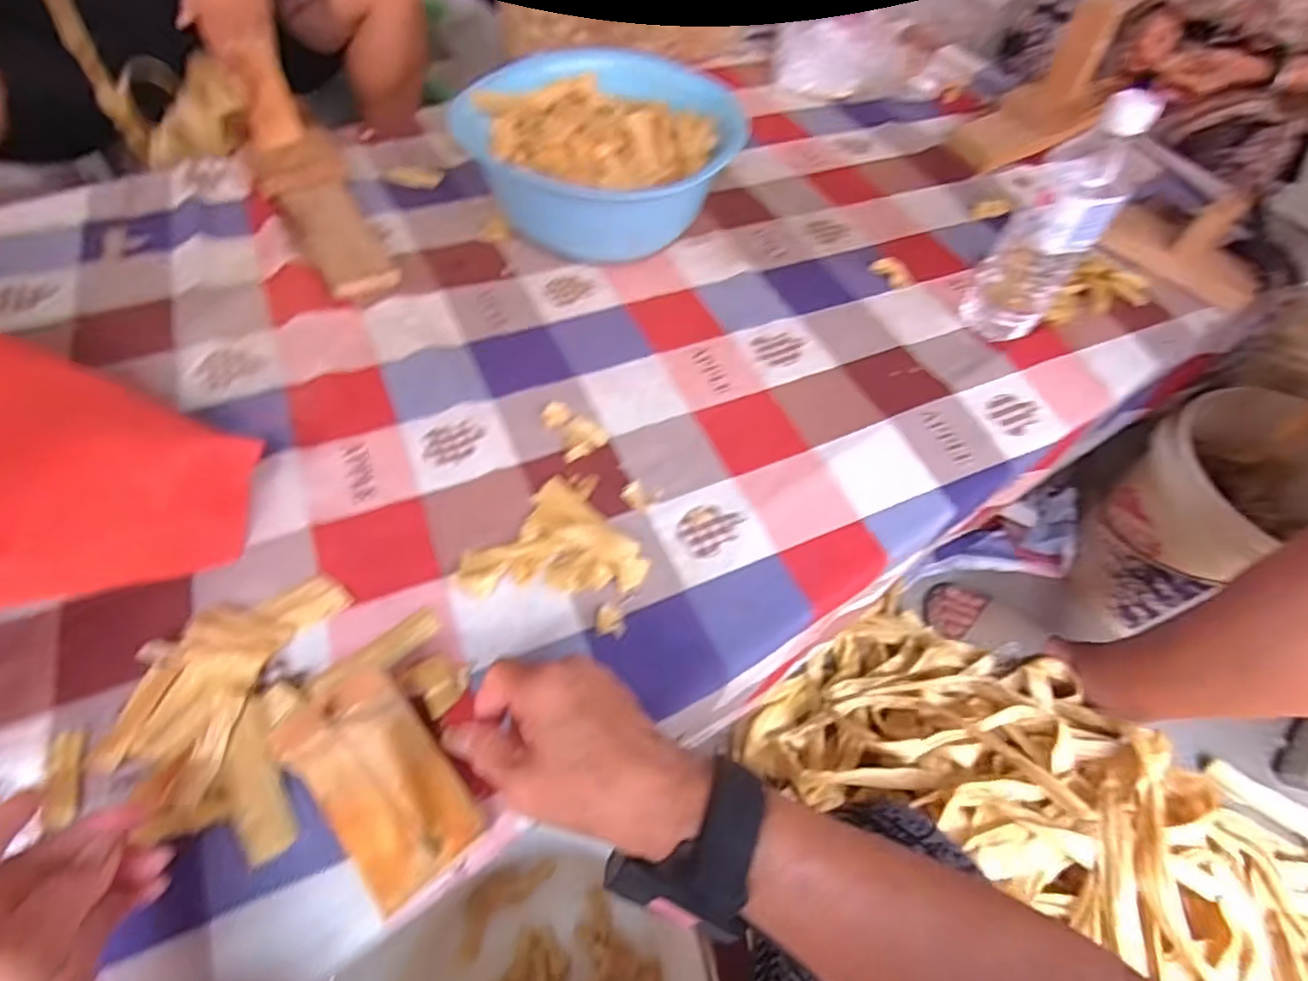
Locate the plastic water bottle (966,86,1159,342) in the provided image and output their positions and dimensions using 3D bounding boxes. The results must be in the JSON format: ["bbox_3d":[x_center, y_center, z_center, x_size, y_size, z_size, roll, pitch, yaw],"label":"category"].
[{"bbox_3d":[0.352,-0.233,0.563,0.072,0.204,0.065,34,59,20],"label":"plastic water bottle"}]

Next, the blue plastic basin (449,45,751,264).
[{"bbox_3d":[-0.044,-0.361,0.689,0.270,0.108,0.270,2,54,-2],"label":"blue plastic basin"}]

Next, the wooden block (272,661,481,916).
[{"bbox_3d":[-0.145,0.155,0.338,0.062,0.056,0.099,-34,63,-25],"label":"wooden block"}]

